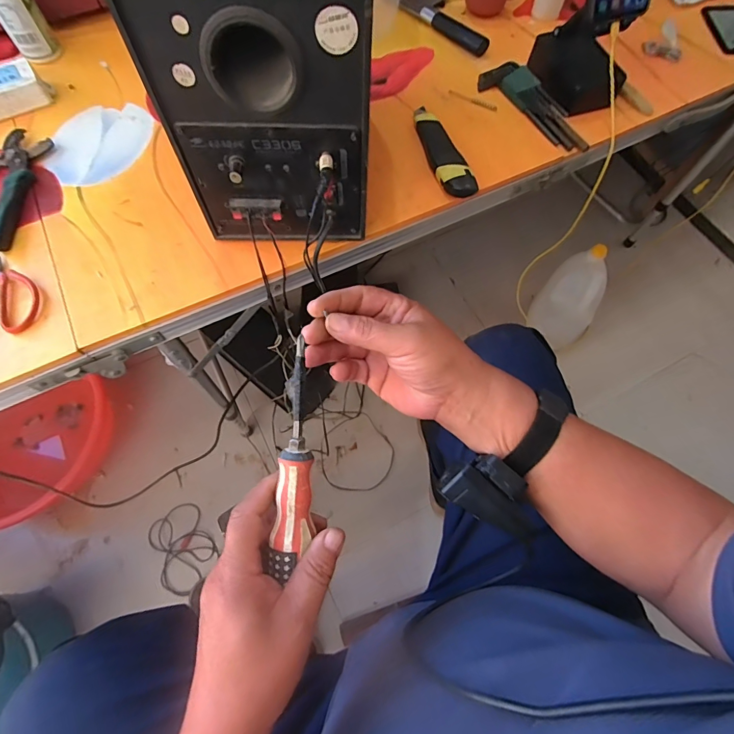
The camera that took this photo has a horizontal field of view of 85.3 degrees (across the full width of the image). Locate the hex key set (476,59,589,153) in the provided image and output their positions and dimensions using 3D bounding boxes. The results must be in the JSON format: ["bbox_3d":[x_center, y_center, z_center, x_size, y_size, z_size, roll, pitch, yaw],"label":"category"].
[{"bbox_3d":[0.222,-0.349,0.531,0.058,0.019,0.168,-27,71,-12],"label":"hex key set"}]

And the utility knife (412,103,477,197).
[{"bbox_3d":[0.089,-0.272,0.494,0.038,0.022,0.159,-17,69,-8],"label":"utility knife"}]

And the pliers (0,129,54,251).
[{"bbox_3d":[-0.417,-0.209,0.448,0.130,0.020,0.153,19,69,6],"label":"pliers"}]

